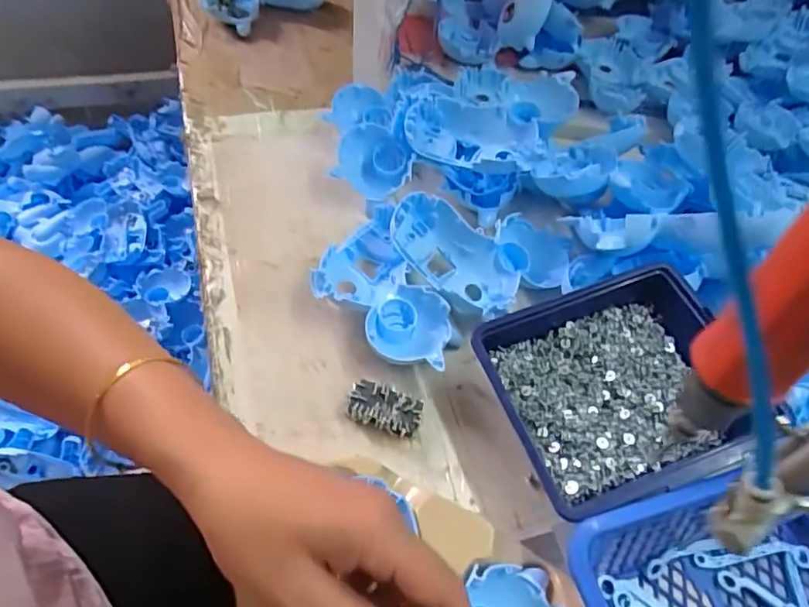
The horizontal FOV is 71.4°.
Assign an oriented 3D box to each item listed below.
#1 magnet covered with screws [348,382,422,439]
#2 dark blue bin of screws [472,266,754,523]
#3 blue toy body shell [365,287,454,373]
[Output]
[{"bbox_3d":[-0.014,0.075,0.407,0.053,0.015,0.030,17,54,6],"label":"magnet covered with screws"},{"bbox_3d":[0.150,0.061,0.396,0.172,0.056,0.143,-13,56,-15],"label":"dark blue bin of screws"},{"bbox_3d":[0.005,0.018,0.436,0.061,0.028,0.064,3,54,-4],"label":"blue toy body shell"}]

